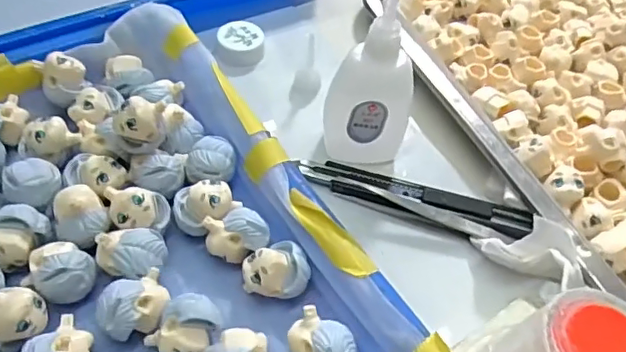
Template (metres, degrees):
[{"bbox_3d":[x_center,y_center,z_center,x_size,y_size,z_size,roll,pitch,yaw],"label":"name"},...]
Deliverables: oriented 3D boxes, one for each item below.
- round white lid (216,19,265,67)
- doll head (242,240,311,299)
[{"bbox_3d":[-0.044,-0.081,0.351,0.028,0.013,0.030,3,53,-3],"label":"round white lid"},{"bbox_3d":[-0.016,0.043,0.246,0.028,0.020,0.019,-4,54,-8],"label":"doll head"}]

